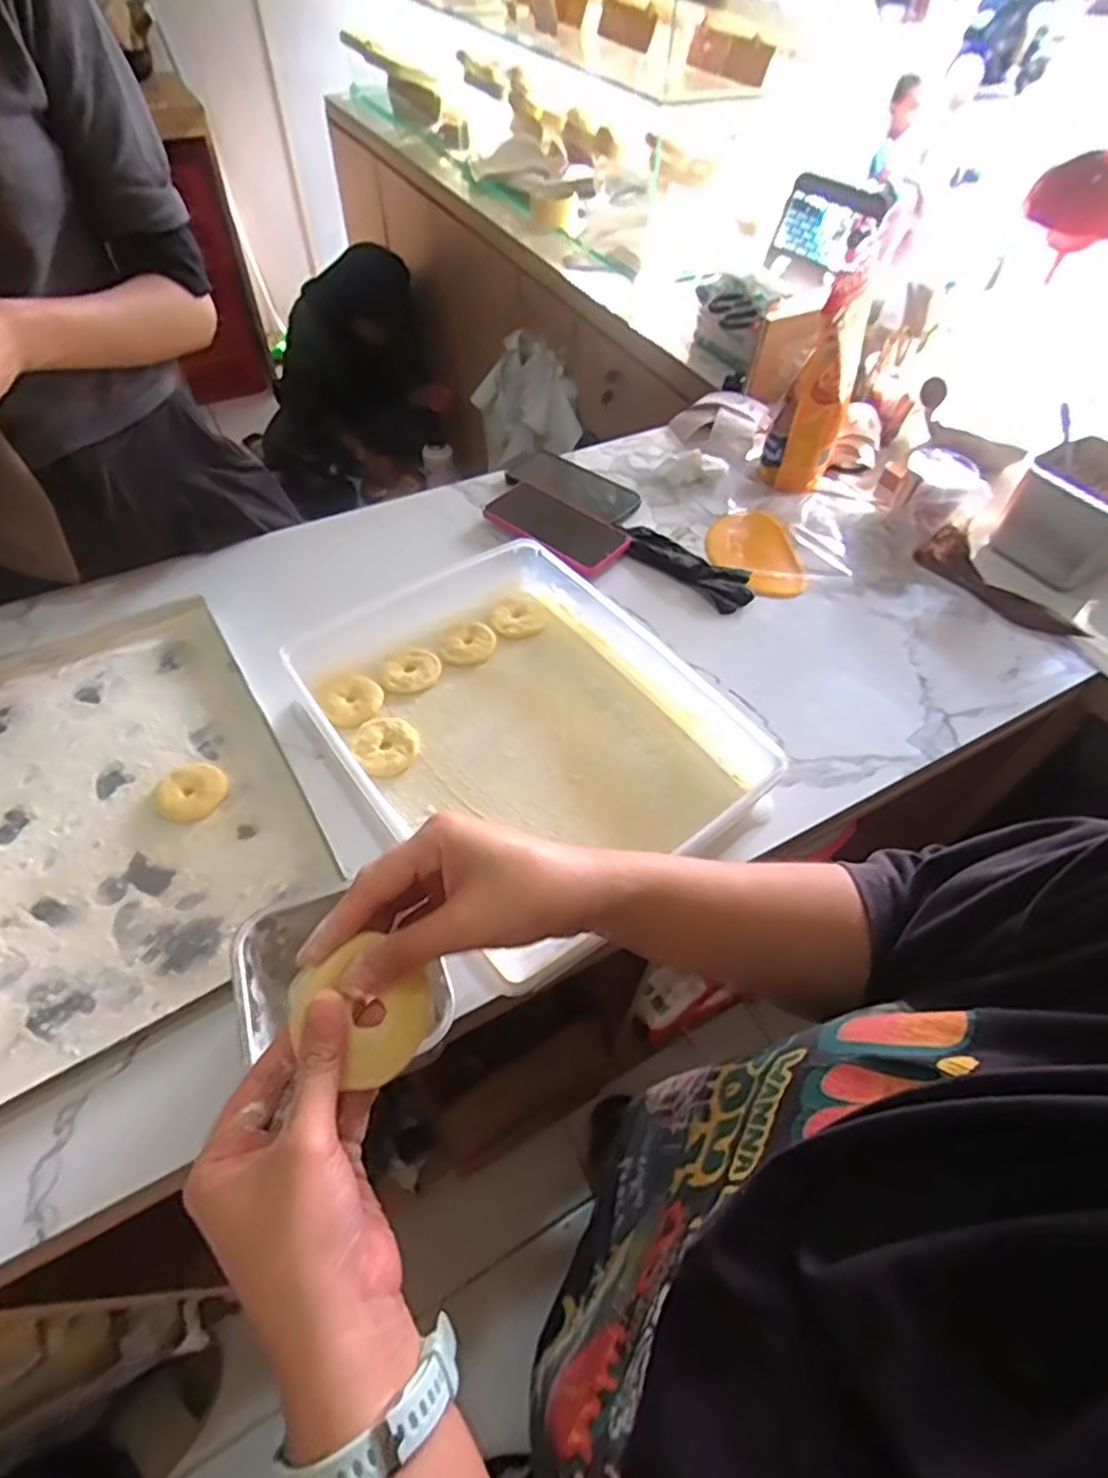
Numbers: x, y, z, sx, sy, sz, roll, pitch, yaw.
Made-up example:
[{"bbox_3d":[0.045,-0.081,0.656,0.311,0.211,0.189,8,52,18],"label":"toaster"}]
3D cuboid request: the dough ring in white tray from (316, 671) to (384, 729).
[{"bbox_3d":[-0.191,-0.038,0.642,0.054,0.016,0.066,-30,59,-23],"label":"dough ring in white tray"}]

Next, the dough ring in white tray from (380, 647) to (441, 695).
[{"bbox_3d":[-0.138,-0.067,0.658,0.058,0.007,0.052,-32,60,-23],"label":"dough ring in white tray"}]

